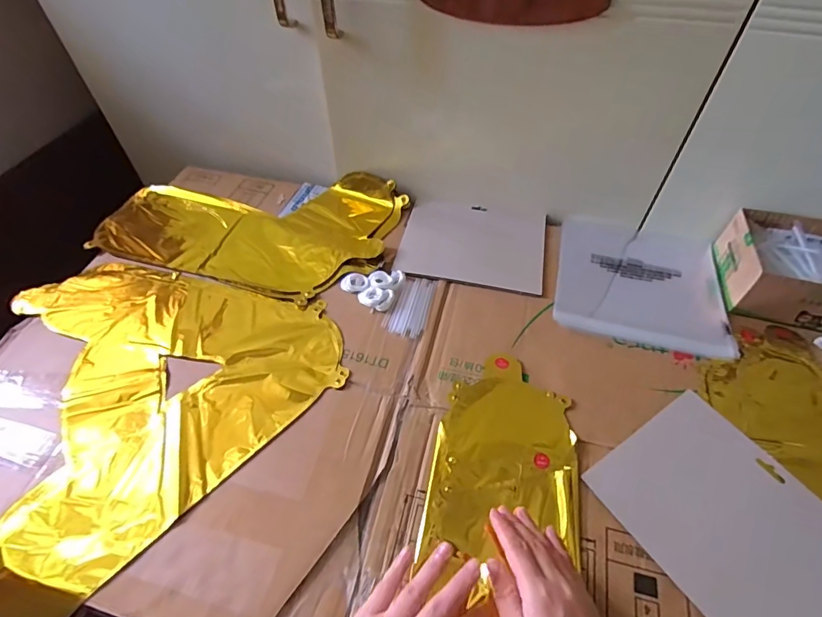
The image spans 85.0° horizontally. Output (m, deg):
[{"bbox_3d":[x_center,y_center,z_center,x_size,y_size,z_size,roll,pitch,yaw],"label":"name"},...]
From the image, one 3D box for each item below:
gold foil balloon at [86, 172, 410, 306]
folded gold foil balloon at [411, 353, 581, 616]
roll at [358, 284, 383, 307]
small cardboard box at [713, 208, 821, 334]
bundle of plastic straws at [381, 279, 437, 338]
[{"bbox_3d":[-0.229,-0.126,0.661,0.404,0.040,0.243,14,54,11],"label":"gold foil balloon"},{"bbox_3d":[0.089,0.160,0.427,0.137,0.008,0.257,10,53,8],"label":"folded gold foil balloon"},{"bbox_3d":[-0.050,-0.016,0.558,0.028,0.008,0.028,0,52,0],"label":"roll"},{"bbox_3d":[0.497,-0.045,0.552,0.191,0.062,0.140,14,54,11],"label":"small cardboard box"},{"bbox_3d":[0.001,-0.004,0.559,0.050,0.005,0.091,14,54,10],"label":"bundle of plastic straws"}]

